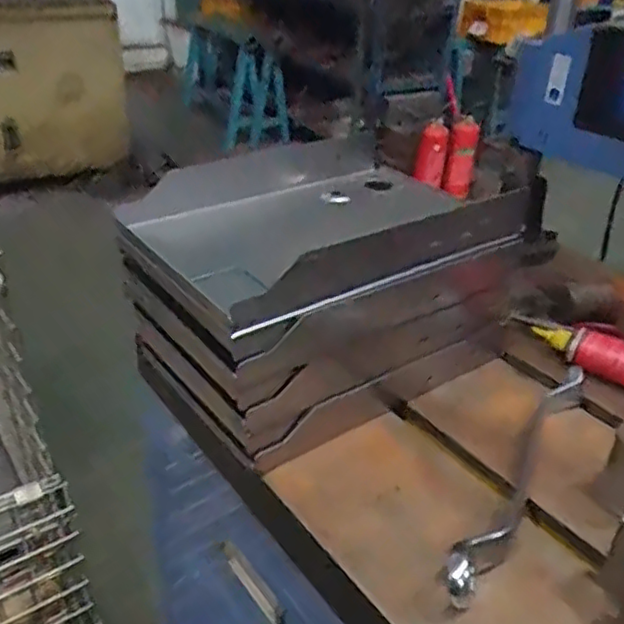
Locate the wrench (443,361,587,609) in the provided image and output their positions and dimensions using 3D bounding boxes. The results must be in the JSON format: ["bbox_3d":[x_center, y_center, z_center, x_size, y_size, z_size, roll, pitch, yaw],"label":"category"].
[{"bbox_3d":[0.169,0.118,0.512,0.024,0.024,0.284,20,34,27],"label":"wrench"}]

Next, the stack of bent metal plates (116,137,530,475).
[{"bbox_3d":[0.007,-0.030,0.614,0.317,0.164,0.234,-20,37,-35],"label":"stack of bent metal plates"}]

